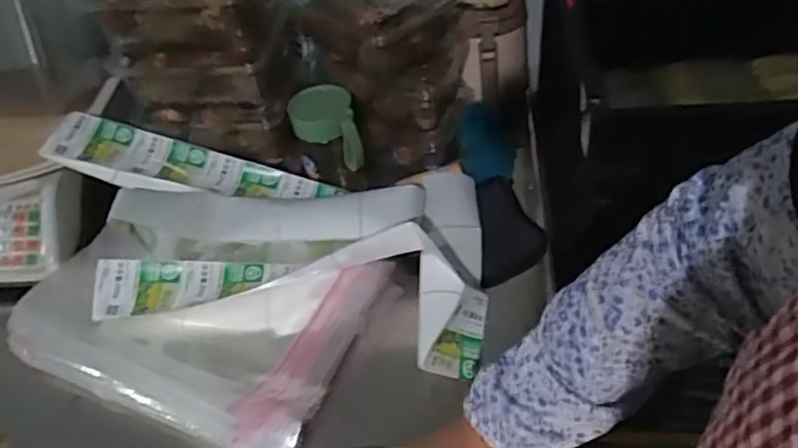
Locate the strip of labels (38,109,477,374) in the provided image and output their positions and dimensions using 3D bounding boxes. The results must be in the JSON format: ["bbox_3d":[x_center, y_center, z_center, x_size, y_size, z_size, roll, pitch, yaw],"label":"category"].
[{"bbox_3d":[-0.142,0.011,0.648,0.454,0.065,0.232,6,61,2],"label":"strip of labels"}]

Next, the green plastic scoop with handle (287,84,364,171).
[{"bbox_3d":[-0.081,-0.103,0.723,0.067,0.069,0.074,-14,46,-7],"label":"green plastic scoop with handle"}]

